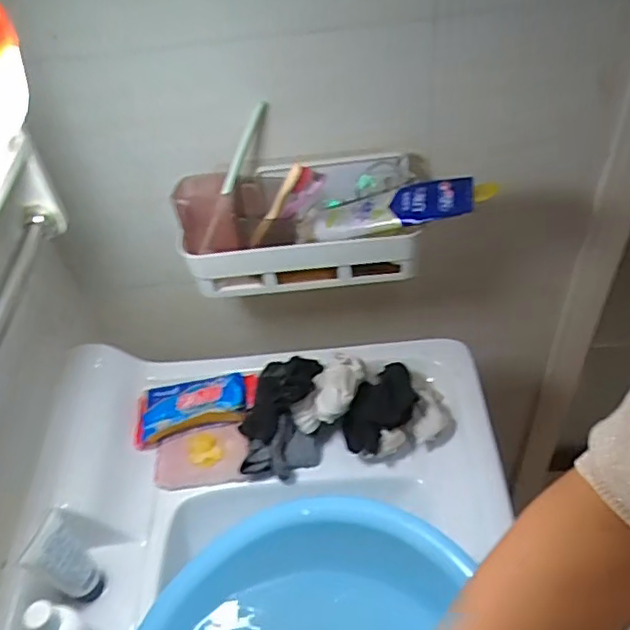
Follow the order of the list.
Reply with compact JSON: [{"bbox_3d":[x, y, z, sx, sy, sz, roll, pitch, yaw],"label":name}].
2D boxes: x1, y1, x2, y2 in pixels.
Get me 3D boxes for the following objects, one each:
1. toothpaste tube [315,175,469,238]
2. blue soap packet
[{"bbox_3d":[0.074,-0.107,0.617,0.166,0.018,0.051,-7,43,25],"label":"toothpaste tube"},{"bbox_3d":[-0.140,0.110,0.722,0.146,0.038,0.062,-11,46,-3],"label":"blue soap packet"}]

